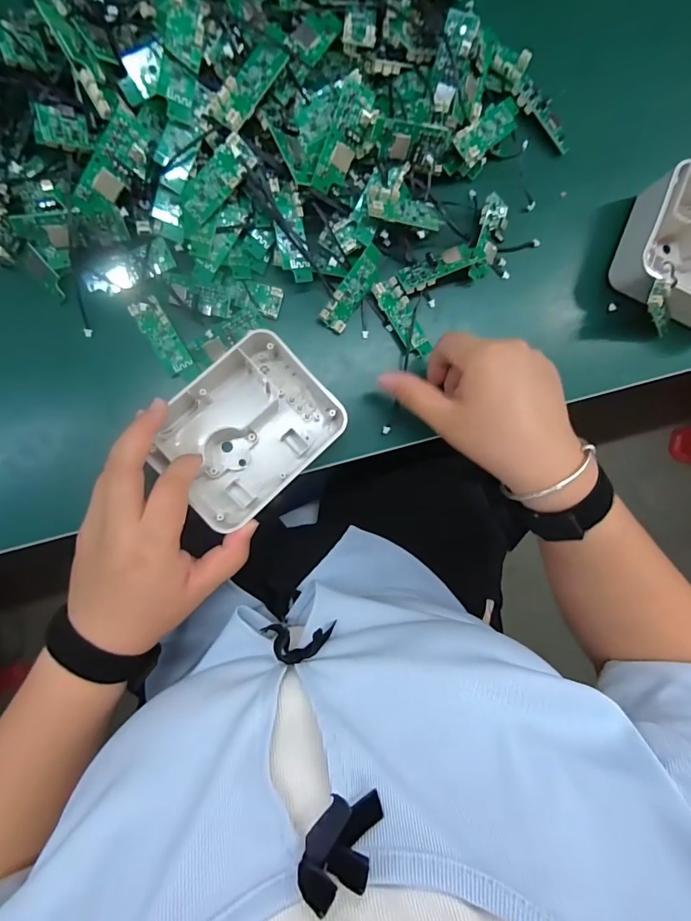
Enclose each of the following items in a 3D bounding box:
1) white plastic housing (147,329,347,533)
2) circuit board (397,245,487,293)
[{"bbox_3d":[-0.075,-0.024,0.317,0.134,0.048,0.107,-44,94,-4],"label":"white plastic housing"},{"bbox_3d":[0.078,-0.158,0.335,0.069,0.008,0.022,-24,79,4],"label":"circuit board"}]

